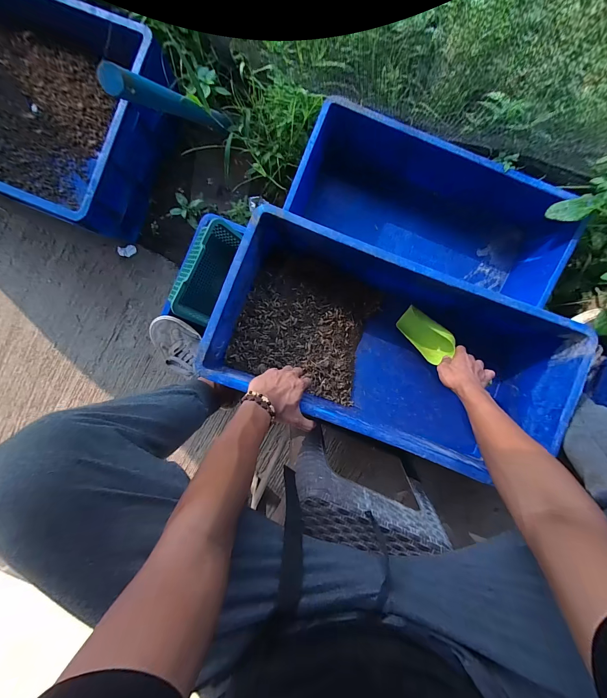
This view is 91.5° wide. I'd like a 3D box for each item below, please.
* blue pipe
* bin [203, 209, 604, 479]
[{"bbox_3d":[-0.234,-0.453,0.557,0.037,0.416,0.038,12,121,-2],"label":"blue pipe"},{"bbox_3d":[0.171,-0.007,0.618,0.653,0.193,0.337,22,92,-2],"label":"bin"}]

